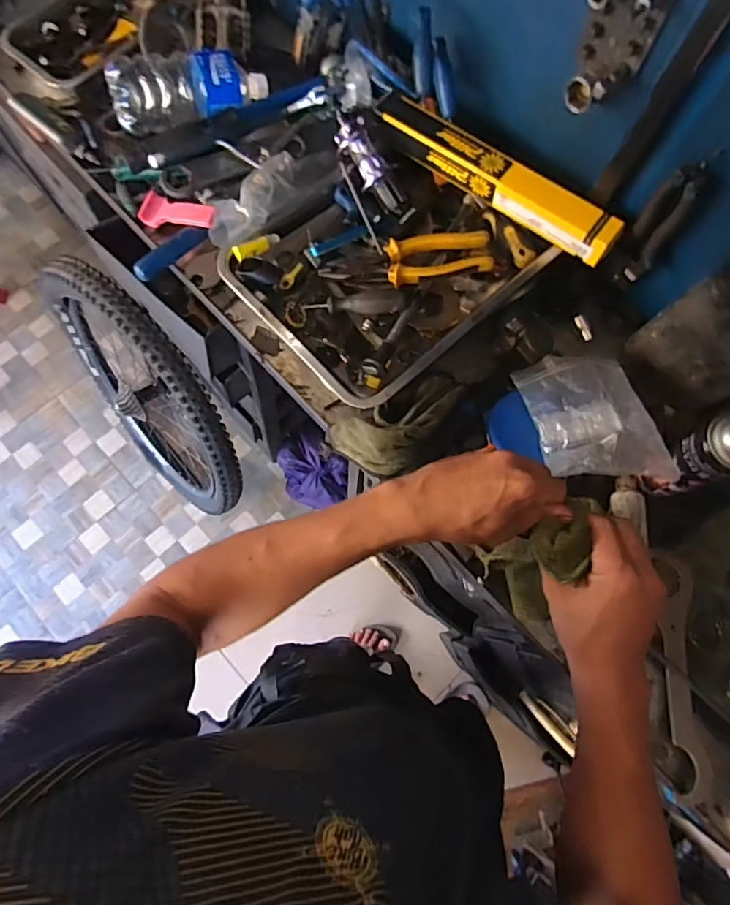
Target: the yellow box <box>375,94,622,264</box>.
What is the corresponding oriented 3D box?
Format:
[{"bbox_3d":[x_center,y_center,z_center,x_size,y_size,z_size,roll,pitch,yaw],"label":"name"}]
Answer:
[{"bbox_3d":[0.161,-0.351,0.650,0.345,0.050,0.051,37,76,8],"label":"yellow box"}]

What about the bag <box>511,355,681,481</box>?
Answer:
[{"bbox_3d":[0.276,-0.048,0.621,0.140,0.069,0.178,-8,75,-4],"label":"bag"}]

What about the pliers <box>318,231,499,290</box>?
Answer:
[{"bbox_3d":[0.049,-0.236,0.637,0.204,0.028,0.060,-6,72,7],"label":"pliers"}]

